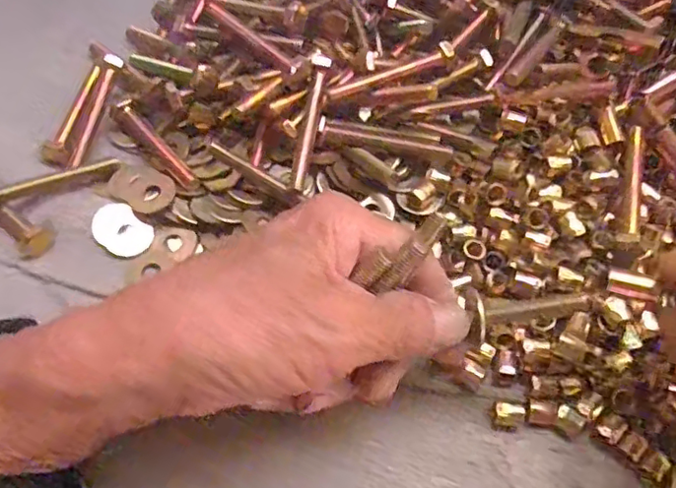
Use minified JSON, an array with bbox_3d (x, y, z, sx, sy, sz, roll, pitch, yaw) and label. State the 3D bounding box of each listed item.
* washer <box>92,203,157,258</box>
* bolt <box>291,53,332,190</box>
[{"bbox_3d":[-0.097,-0.006,0.262,0.025,0.009,0.022,27,61,12],"label":"washer"},{"bbox_3d":[-0.012,-0.055,0.266,0.007,0.008,0.063,10,79,3],"label":"bolt"}]

